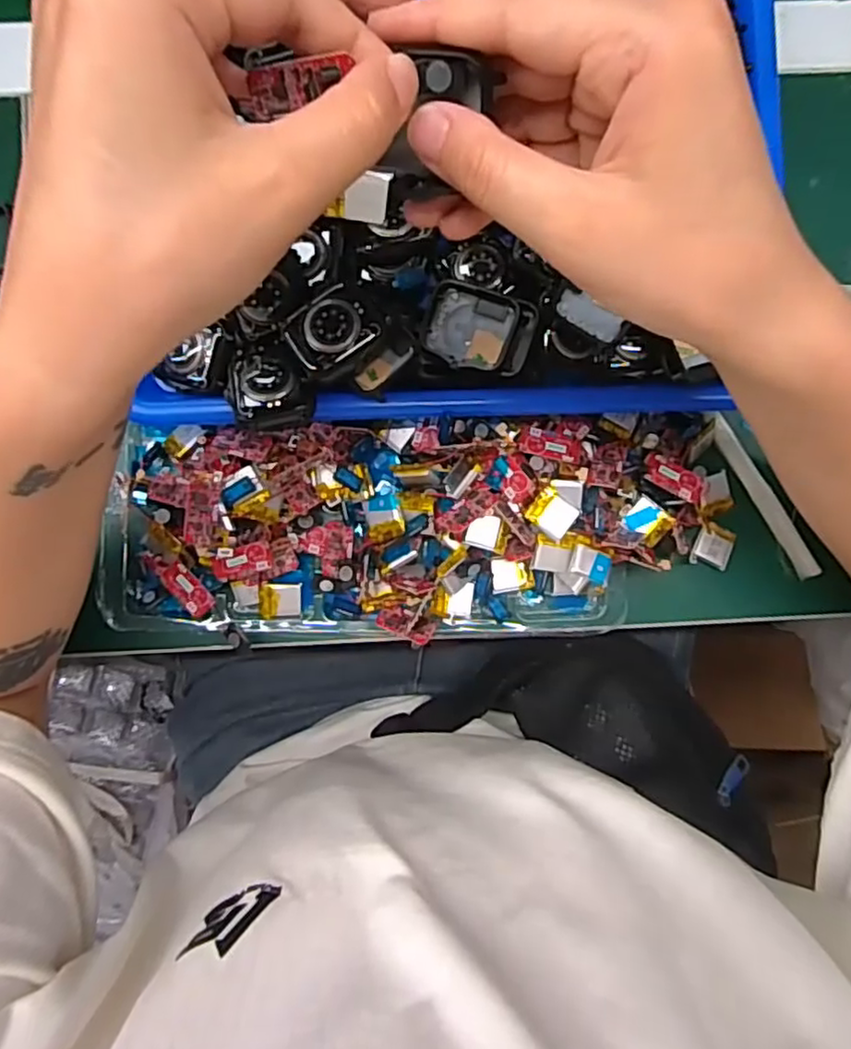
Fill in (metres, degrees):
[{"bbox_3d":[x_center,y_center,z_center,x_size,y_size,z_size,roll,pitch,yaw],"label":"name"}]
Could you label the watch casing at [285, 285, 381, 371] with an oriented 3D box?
[{"bbox_3d":[-0.042,-0.087,0.296,0.036,0.011,0.031,-36,88,-3],"label":"watch casing"}]

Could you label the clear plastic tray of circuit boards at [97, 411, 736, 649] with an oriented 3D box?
[{"bbox_3d":[0.000,0.001,0.326,0.315,0.041,0.107,-1,87,-1],"label":"clear plastic tray of circuit boards"}]

